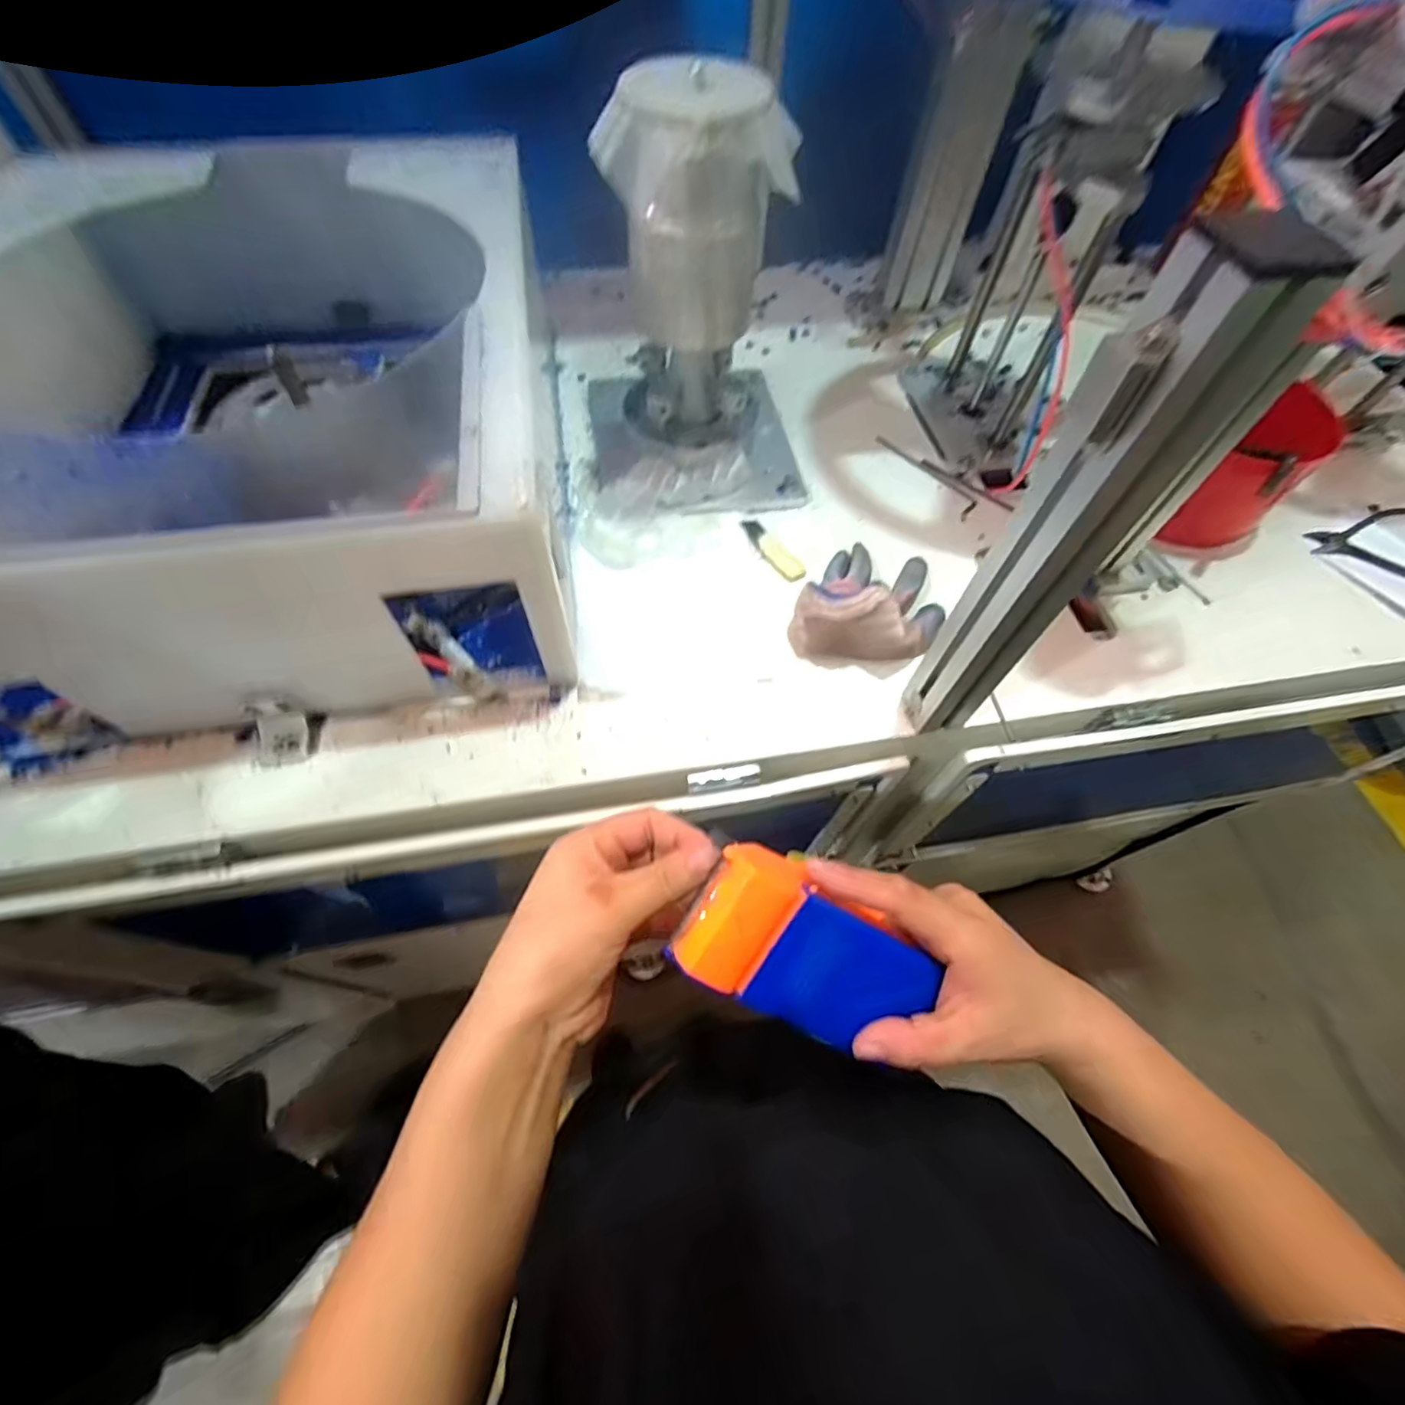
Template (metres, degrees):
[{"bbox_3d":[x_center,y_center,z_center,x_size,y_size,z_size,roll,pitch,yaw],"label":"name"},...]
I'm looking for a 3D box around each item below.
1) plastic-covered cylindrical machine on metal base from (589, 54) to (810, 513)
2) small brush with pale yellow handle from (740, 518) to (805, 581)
[{"bbox_3d":[-0.004,-0.345,0.539,0.199,0.295,0.198,1,60,-2],"label":"plastic-covered cylindrical machine on metal base"},{"bbox_3d":[0.068,-0.151,0.597,0.026,0.004,0.088,-30,65,-18],"label":"small brush with pale yellow handle"}]

